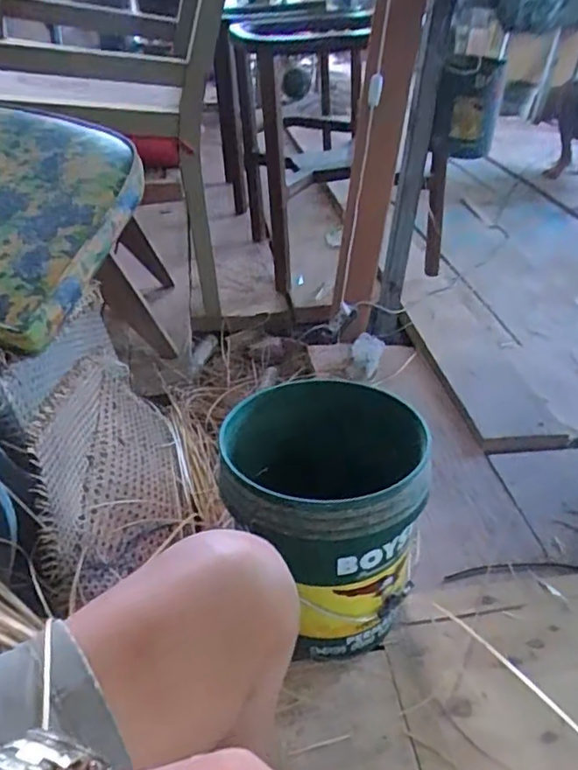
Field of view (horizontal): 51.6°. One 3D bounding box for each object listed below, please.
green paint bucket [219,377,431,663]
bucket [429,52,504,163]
[{"bbox_3d":[0.050,0.197,0.898,0.283,0.300,0.277,2,35,-2],"label":"green paint bucket"},{"bbox_3d":[0.425,-0.661,1.434,0.152,0.205,0.156,12,34,11],"label":"bucket"}]

